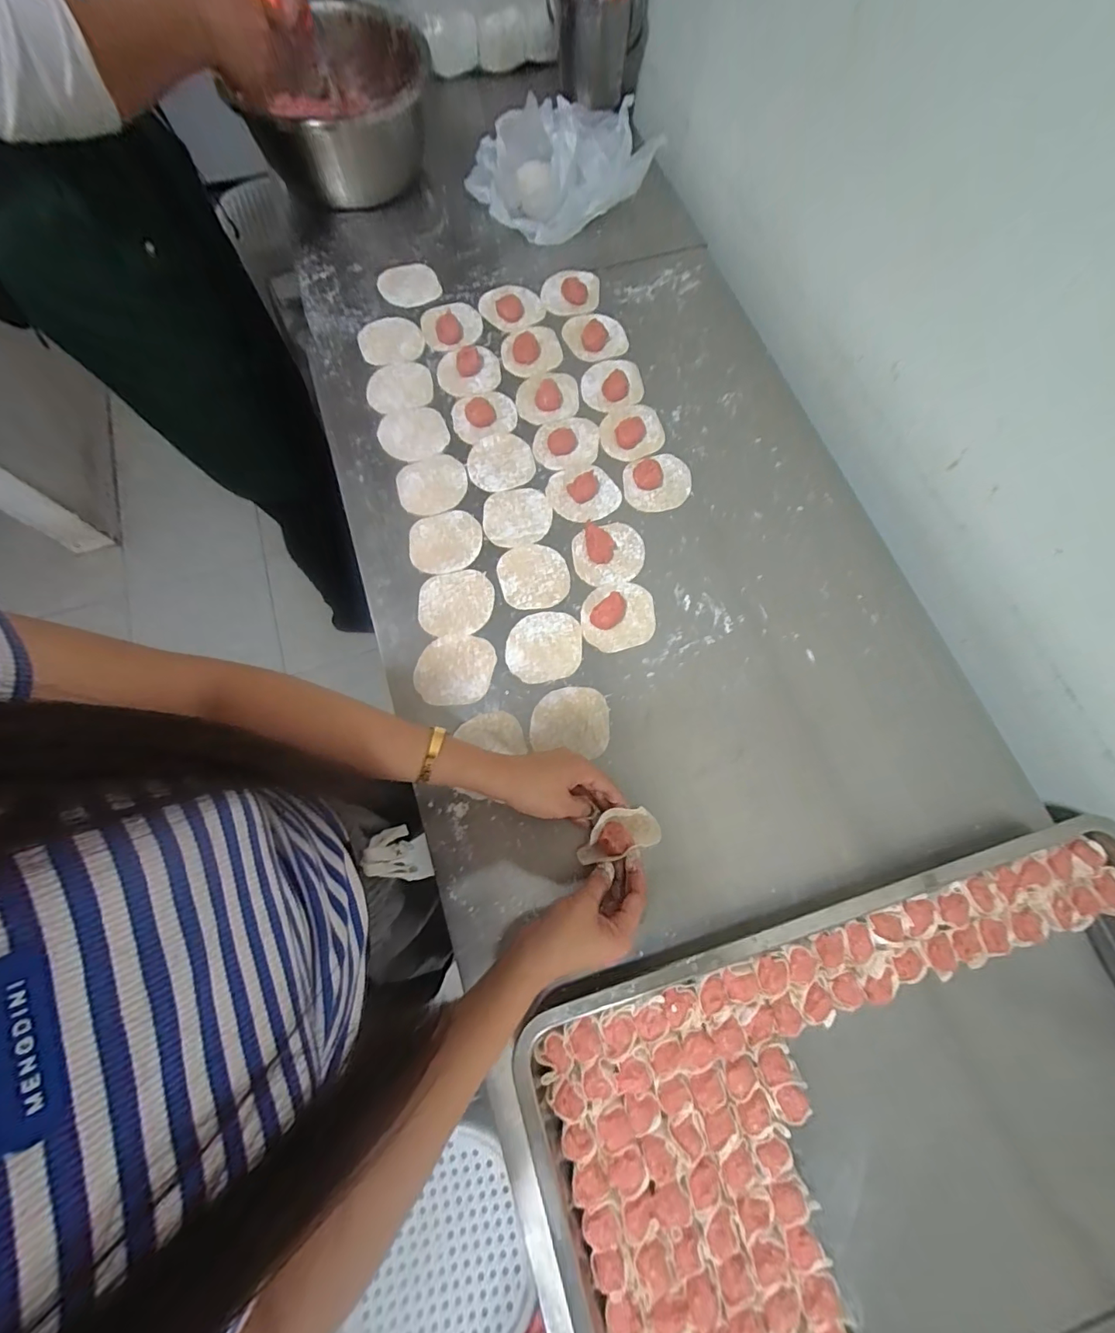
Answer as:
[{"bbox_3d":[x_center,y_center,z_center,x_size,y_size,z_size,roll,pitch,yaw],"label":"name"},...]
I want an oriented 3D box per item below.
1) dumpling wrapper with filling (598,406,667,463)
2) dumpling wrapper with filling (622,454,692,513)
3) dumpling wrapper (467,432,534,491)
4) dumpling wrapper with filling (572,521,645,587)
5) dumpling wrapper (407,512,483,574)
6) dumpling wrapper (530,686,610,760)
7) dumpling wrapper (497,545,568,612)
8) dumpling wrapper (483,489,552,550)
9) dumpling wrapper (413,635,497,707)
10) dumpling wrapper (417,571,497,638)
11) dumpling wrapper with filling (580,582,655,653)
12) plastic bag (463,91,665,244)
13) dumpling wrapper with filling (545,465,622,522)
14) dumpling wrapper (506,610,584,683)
[{"bbox_3d":[0.098,-0.307,0.635,0.083,0.014,0.078,-4,74,-2],"label":"dumpling wrapper with filling"},{"bbox_3d":[0.126,-0.234,0.612,0.082,0.019,0.077,0,74,-1],"label":"dumpling wrapper with filling"},{"bbox_3d":[-0.072,-0.262,0.627,0.083,0.004,0.082,1,75,-4],"label":"dumpling wrapper"},{"bbox_3d":[0.061,-0.137,0.579,0.083,0.018,0.080,0,74,-1],"label":"dumpling wrapper with filling"},{"bbox_3d":[-0.134,-0.150,0.588,0.084,0.004,0.078,-11,75,-4],"label":"dumpling wrapper"},{"bbox_3d":[0.015,0.057,0.526,0.080,0.004,0.072,10,74,2],"label":"dumpling wrapper"},{"bbox_3d":[-0.028,-0.106,0.576,0.080,0.004,0.082,0,74,-1],"label":"dumpling wrapper"},{"bbox_3d":[-0.049,-0.184,0.602,0.083,0.004,0.080,0,74,-1],"label":"dumpling wrapper"},{"bbox_3d":[-0.113,0.004,0.541,0.080,0.004,0.082,0,74,-1],"label":"dumpling wrapper"},{"bbox_3d":[-0.117,-0.073,0.566,0.085,0.005,0.079,-9,75,-3],"label":"dumpling wrapper"},{"bbox_3d":[0.069,-0.060,0.553,0.084,0.022,0.078,0,74,-1],"label":"dumpling wrapper with filling"},{"bbox_3d":[0.006,-0.750,0.717,0.262,0.114,0.168,-20,75,-6],"label":"plastic bag"},{"bbox_3d":[0.033,-0.218,0.608,0.089,0.014,0.077,-12,75,-4],"label":"dumpling wrapper with filling"},{"bbox_3d":[-0.015,-0.022,0.548,0.085,0.004,0.078,0,74,-1],"label":"dumpling wrapper"}]

